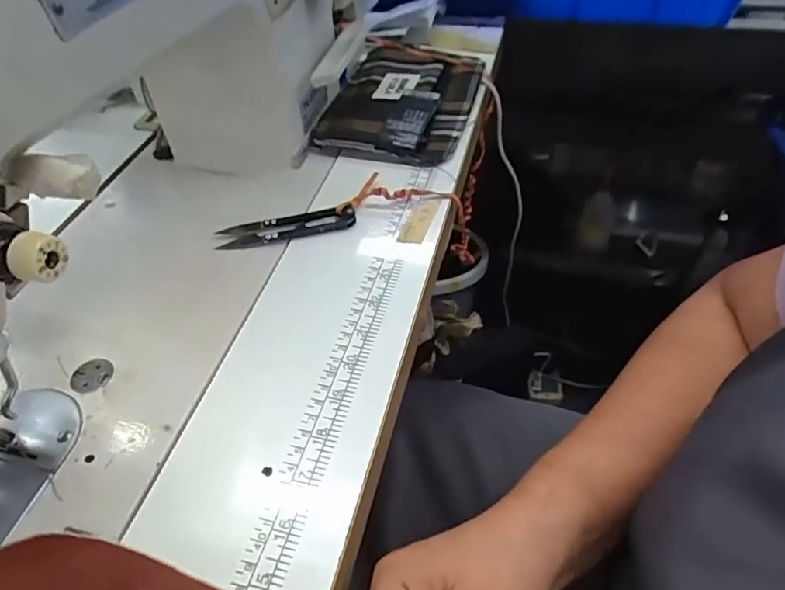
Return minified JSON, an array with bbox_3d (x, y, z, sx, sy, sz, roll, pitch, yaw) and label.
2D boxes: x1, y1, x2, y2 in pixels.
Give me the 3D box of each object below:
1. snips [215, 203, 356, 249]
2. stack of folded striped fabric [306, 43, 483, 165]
[{"bbox_3d":[-0.078,-0.051,0.406,0.100,0.014,0.022,-8,48,-6],"label":"snips"},{"bbox_3d":[0.009,-0.183,0.514,0.124,0.021,0.182,10,49,11],"label":"stack of folded striped fabric"}]

